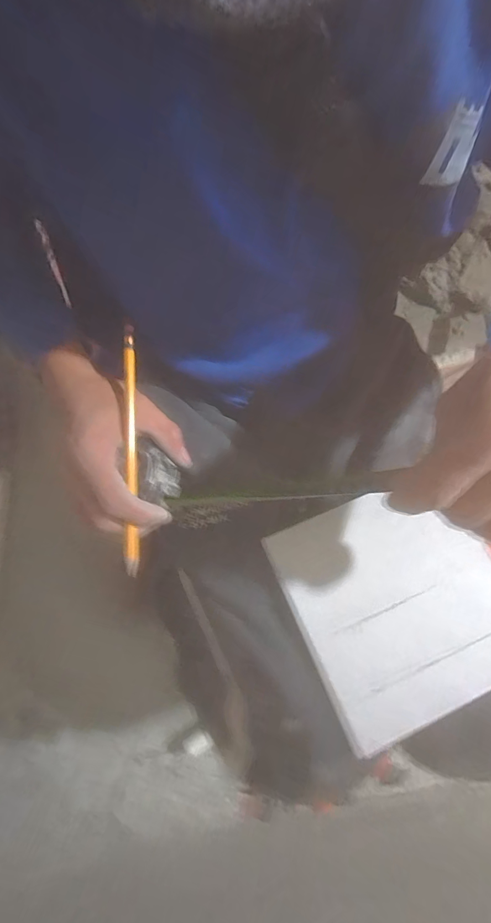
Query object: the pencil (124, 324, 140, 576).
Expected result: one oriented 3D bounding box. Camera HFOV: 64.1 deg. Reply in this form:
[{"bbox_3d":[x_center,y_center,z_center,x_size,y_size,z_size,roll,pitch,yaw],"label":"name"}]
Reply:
[{"bbox_3d":[-0.087,-0.011,0.296,0.011,0.005,0.186,-2,85,1],"label":"pencil"}]

